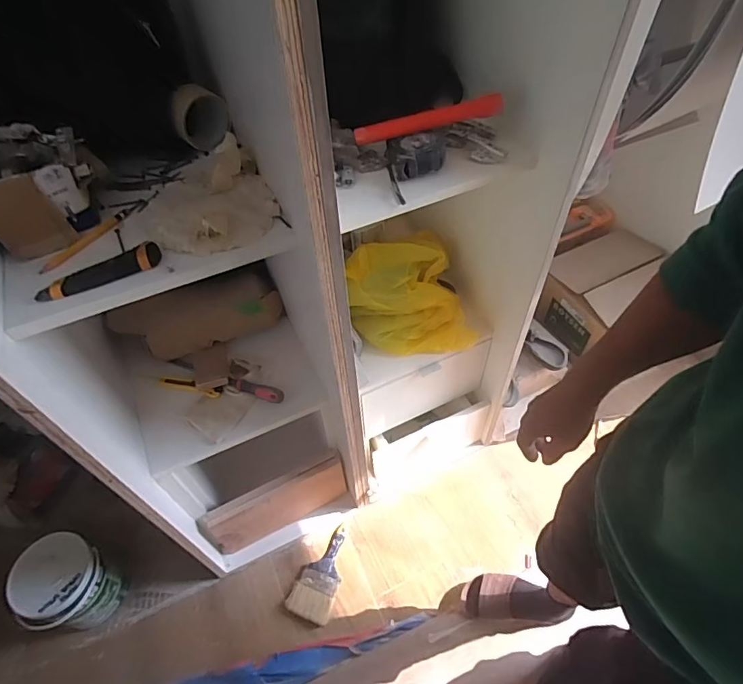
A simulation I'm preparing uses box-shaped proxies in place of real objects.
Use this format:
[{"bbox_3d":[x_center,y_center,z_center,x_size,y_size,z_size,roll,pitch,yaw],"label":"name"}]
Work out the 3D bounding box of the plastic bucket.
[{"bbox_3d":[-0.689,0.569,1.108,0.156,0.247,0.165,-1,52,2],"label":"plastic bucket"}]

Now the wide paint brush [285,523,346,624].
[{"bbox_3d":[-0.121,0.584,1.232,0.103,0.030,0.221,17,54,16],"label":"wide paint brush"}]

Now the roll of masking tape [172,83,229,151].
[{"bbox_3d":[-0.274,-0.362,0.776,0.086,0.089,0.050,-20,53,-13],"label":"roll of masking tape"}]

